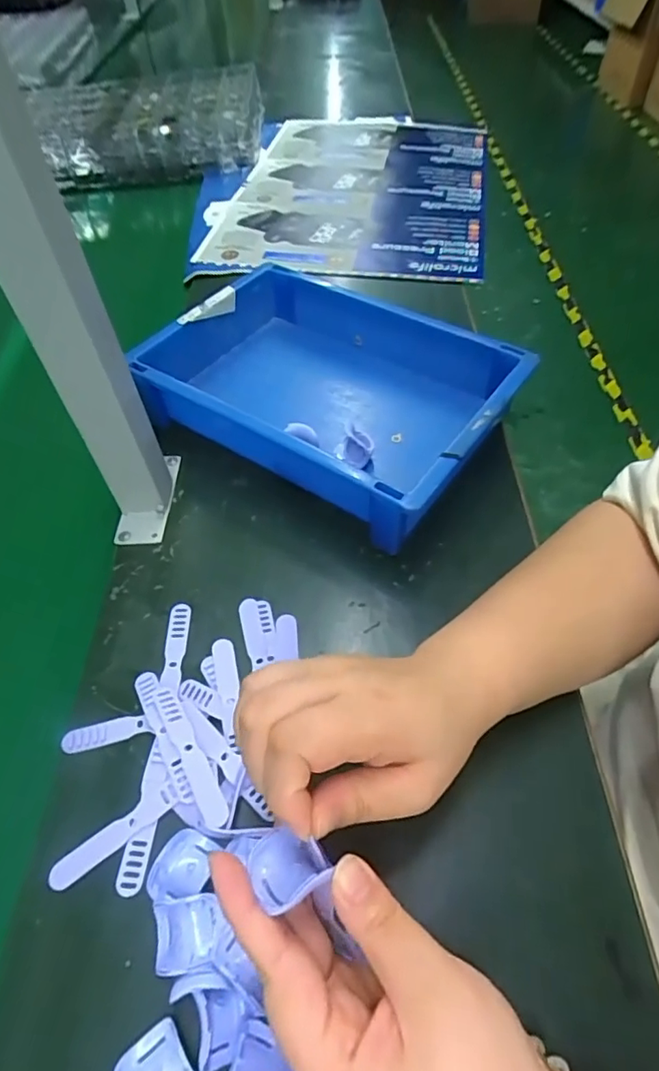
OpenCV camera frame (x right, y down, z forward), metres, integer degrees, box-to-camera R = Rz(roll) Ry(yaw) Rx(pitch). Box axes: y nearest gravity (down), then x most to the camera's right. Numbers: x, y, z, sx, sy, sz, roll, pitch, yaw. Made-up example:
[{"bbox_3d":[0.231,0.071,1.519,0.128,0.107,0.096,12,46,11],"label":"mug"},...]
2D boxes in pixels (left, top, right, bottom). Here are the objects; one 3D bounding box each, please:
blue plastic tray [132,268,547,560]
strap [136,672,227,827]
[{"bbox_3d":[-0.003,-0.133,0.487,0.294,0.066,0.196,29,60,23],"label":"blue plastic tray"},{"bbox_3d":[-0.093,0.126,0.337,0.017,0.005,0.112,-30,57,-18],"label":"strap"}]

